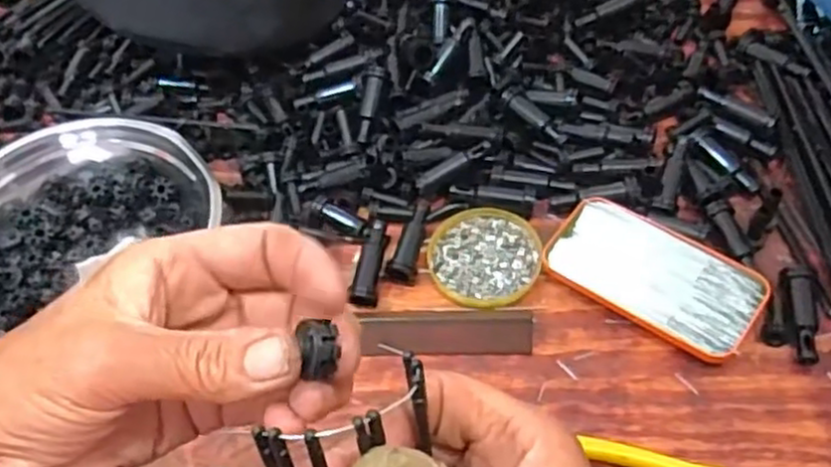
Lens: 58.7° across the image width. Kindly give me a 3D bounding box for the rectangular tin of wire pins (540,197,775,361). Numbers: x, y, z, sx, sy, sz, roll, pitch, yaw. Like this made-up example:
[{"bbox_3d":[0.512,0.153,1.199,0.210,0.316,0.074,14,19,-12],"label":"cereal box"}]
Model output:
[{"bbox_3d":[0.167,0.027,0.518,0.142,0.017,0.072,33,63,27],"label":"rectangular tin of wire pins"}]

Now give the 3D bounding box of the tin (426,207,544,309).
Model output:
[{"bbox_3d":[0.051,0.015,0.554,0.081,0.008,0.088,-3,53,4],"label":"tin"}]

